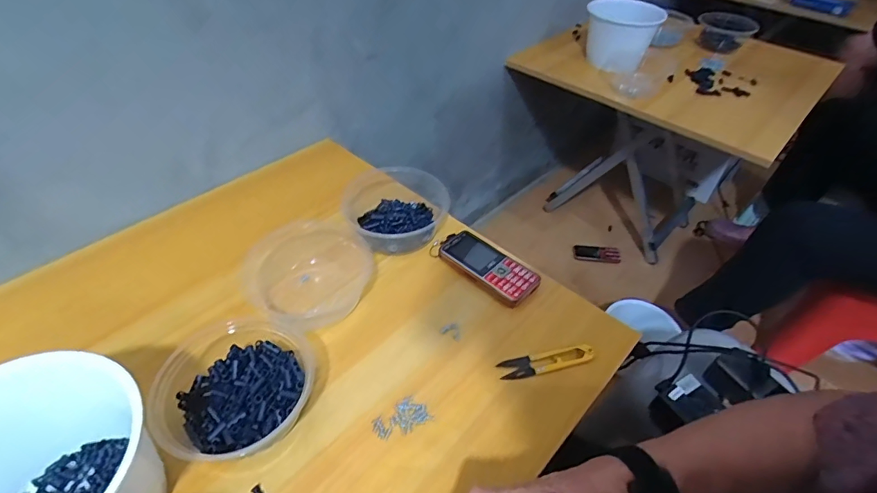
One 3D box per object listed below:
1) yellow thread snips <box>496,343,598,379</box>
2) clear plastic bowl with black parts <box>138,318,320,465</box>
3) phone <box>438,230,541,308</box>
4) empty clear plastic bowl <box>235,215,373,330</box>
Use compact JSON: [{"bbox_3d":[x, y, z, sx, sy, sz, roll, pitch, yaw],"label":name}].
[{"bbox_3d":[0.117,0.124,0.486,0.104,0.008,0.023,-9,47,-11],"label":"yellow thread snips"},{"bbox_3d":[-0.192,0.133,0.428,0.136,0.058,0.148,1,46,-1],"label":"clear plastic bowl with black parts"},{"bbox_3d":[0.061,0.022,0.572,0.135,0.019,0.059,34,54,27],"label":"phone"},{"bbox_3d":[-0.164,0.028,0.548,0.146,0.041,0.147,1,46,-1],"label":"empty clear plastic bowl"}]

